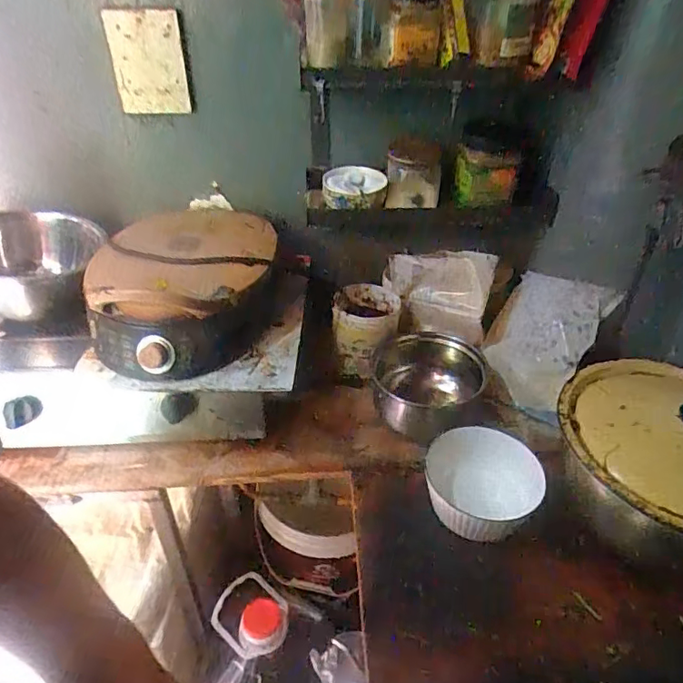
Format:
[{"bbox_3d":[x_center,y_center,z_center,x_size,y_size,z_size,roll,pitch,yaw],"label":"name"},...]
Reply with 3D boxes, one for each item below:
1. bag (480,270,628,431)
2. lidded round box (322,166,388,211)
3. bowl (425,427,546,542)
[{"bbox_3d":[0.316,-0.003,0.822,0.158,0.139,0.187,25,42,30],"label":"bag"},{"bbox_3d":[0.020,-0.244,0.828,0.098,0.049,0.088,3,35,2],"label":"lidded round box"},{"bbox_3d":[0.175,0.192,0.665,0.135,0.086,0.141,1,35,-1],"label":"bowl"}]

